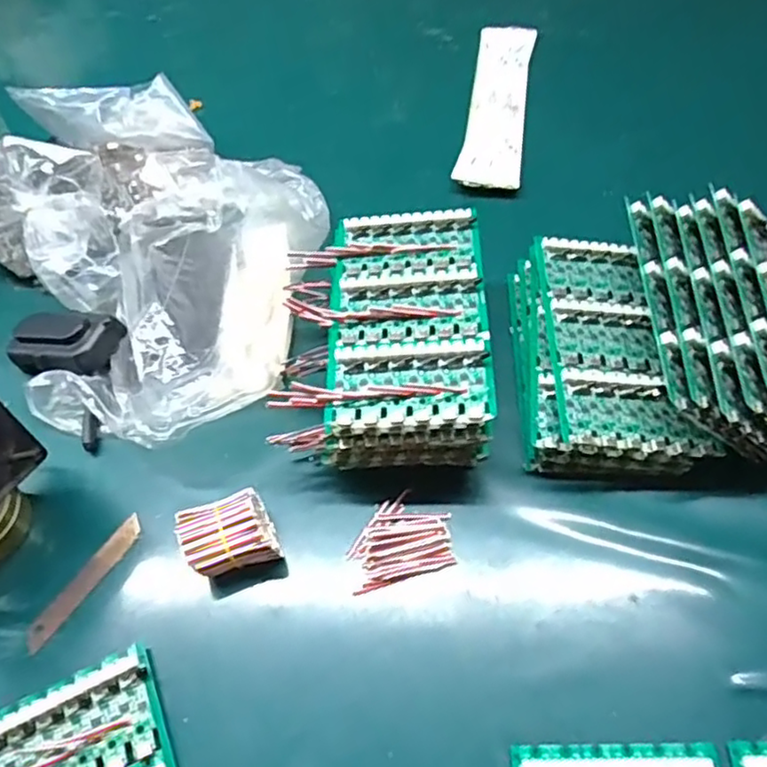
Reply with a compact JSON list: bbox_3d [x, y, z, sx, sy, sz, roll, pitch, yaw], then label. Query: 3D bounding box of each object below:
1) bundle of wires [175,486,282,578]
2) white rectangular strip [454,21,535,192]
[{"bbox_3d":[-0.098,0.104,0.419,0.055,0.045,0.047,-21,56,-9],"label":"bundle of wires"},{"bbox_3d":[0.123,-0.302,0.683,0.062,0.010,0.282,6,56,10],"label":"white rectangular strip"}]

